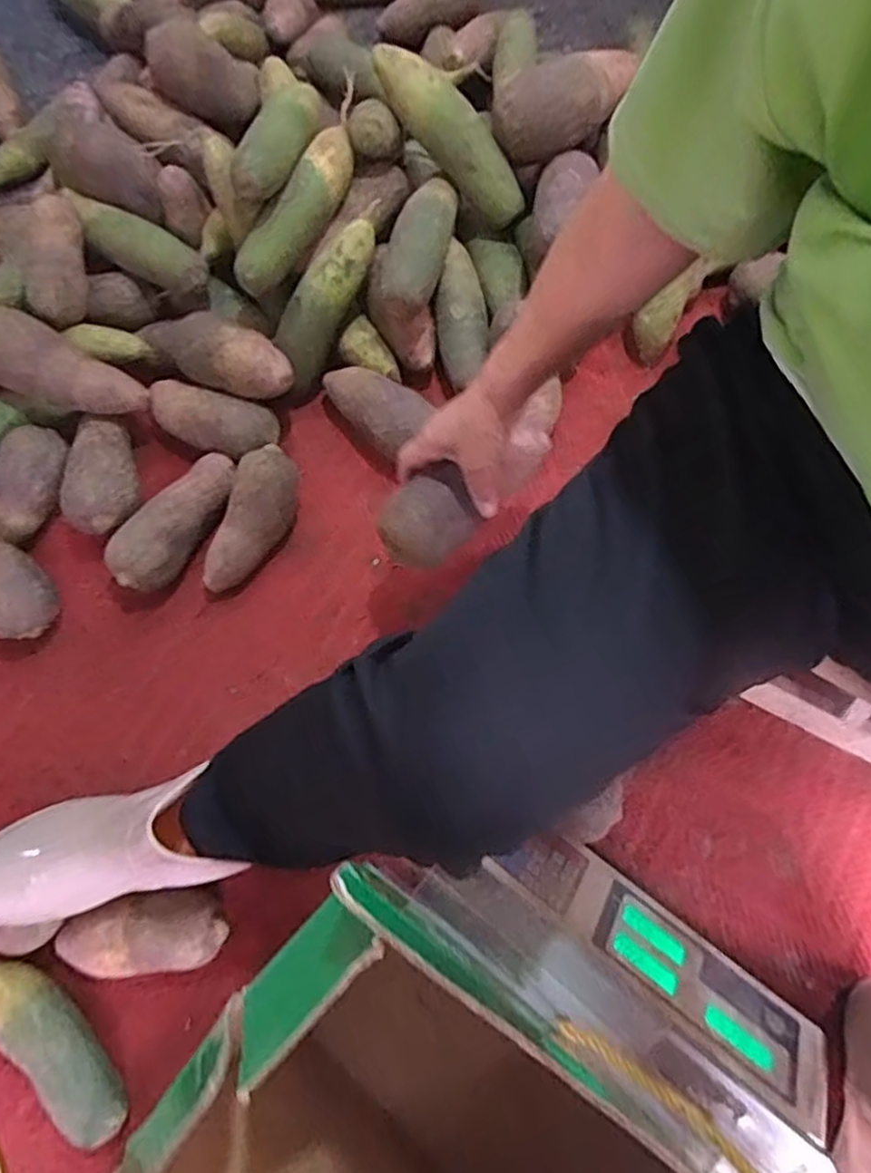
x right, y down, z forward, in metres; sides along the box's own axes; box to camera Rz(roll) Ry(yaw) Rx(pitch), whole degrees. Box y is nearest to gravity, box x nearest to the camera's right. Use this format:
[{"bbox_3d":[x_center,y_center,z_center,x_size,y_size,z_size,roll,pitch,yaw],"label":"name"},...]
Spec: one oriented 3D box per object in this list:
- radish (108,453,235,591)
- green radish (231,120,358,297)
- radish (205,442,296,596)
[{"bbox_3d":[-0.268,-0.069,0.721,0.062,0.061,0.165,29,76,11],"label":"radish"},{"bbox_3d":[-0.138,-0.391,0.726,0.046,0.056,0.201,28,75,11],"label":"green radish"},{"bbox_3d":[-0.188,-0.068,0.722,0.064,0.068,0.156,17,74,8],"label":"radish"}]

